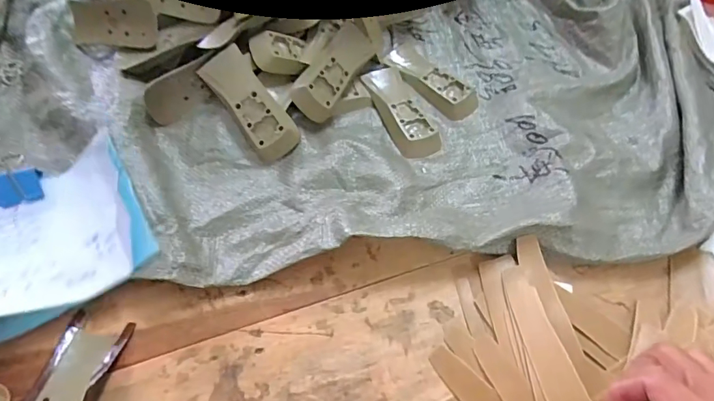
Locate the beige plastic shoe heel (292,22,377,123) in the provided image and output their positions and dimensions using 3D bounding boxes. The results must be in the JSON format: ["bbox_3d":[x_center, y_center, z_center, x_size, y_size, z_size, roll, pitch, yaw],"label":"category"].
[{"bbox_3d":[-0.022,-0.128,0.447,0.039,0.027,0.111,27,63,11],"label":"beige plastic shoe heel"}]

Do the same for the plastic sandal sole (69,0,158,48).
[{"bbox_3d":[-0.253,-0.182,0.465,0.114,0.045,0.009,10,27,22],"label":"plastic sandal sole"}]

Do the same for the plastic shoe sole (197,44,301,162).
[{"bbox_3d":[-0.097,-0.089,0.419,0.042,0.021,0.108,-36,92,-21],"label":"plastic shoe sole"}]

